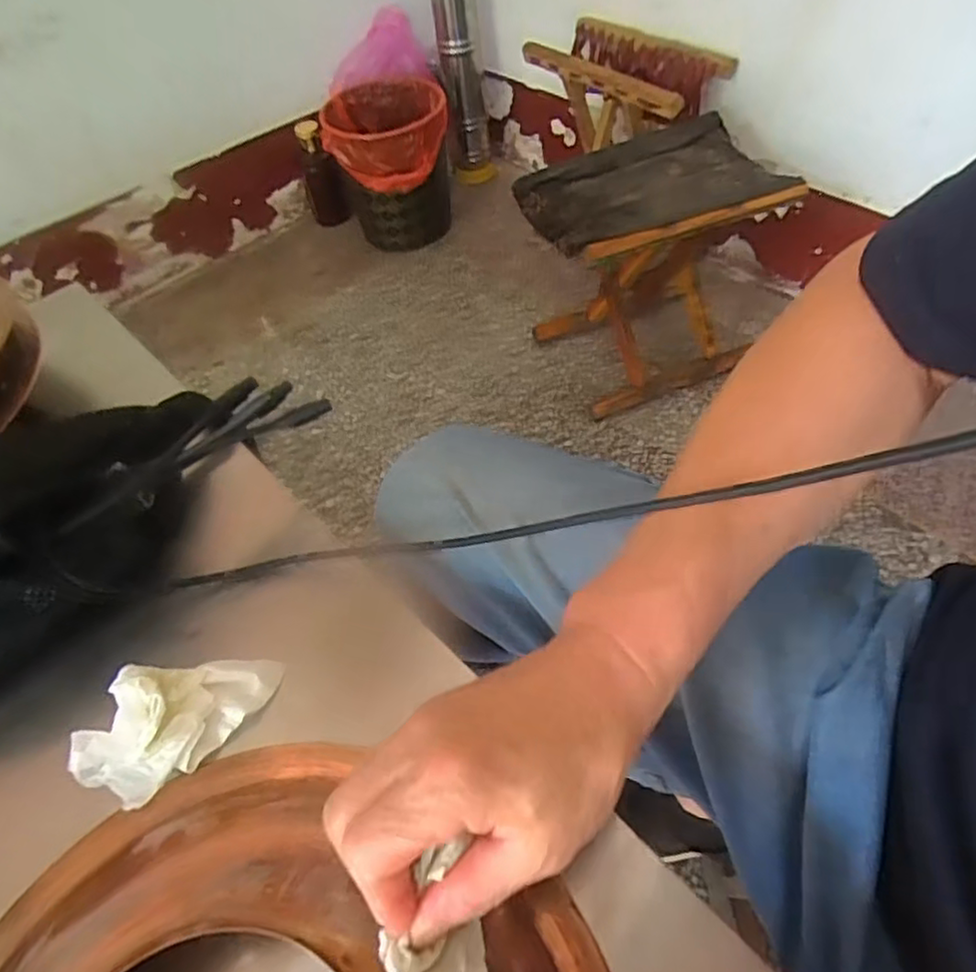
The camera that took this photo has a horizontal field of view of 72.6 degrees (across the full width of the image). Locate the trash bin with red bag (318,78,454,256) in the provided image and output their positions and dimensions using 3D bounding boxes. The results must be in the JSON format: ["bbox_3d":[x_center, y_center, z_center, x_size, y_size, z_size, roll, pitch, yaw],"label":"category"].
[{"bbox_3d":[-0.191,-0.637,1.351,0.235,0.248,0.252,-6,52,2],"label":"trash bin with red bag"}]

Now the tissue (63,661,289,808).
[{"bbox_3d":[-0.159,0.111,0.332,0.047,0.034,0.097,34,63,27],"label":"tissue"}]

